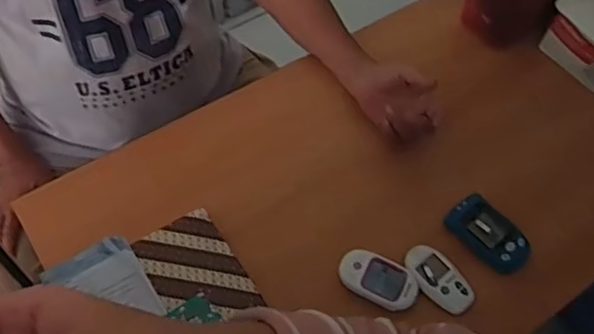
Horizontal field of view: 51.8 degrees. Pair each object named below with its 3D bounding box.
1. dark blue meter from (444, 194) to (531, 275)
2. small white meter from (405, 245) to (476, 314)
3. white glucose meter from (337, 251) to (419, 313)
[{"bbox_3d":[0.254,0.088,0.805,0.111,0.034,0.057,39,64,19],"label":"dark blue meter"},{"bbox_3d":[0.179,0.141,0.769,0.047,0.015,0.096,-36,67,-22],"label":"small white meter"},{"bbox_3d":[0.101,0.138,0.756,0.098,0.014,0.055,25,60,11],"label":"white glucose meter"}]

